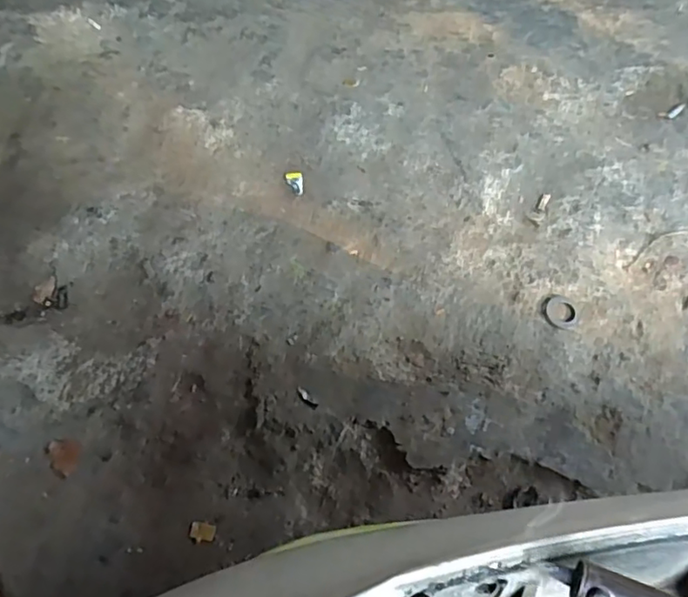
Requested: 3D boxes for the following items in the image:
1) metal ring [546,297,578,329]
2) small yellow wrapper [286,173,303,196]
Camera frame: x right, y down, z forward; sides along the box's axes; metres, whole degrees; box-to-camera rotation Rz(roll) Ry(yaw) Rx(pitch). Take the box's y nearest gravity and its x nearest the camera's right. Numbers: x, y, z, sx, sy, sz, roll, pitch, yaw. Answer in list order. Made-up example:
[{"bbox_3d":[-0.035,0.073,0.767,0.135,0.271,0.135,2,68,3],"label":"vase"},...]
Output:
[{"bbox_3d":[0.274,0.017,0.743,0.038,0.004,0.043,11,61,10],"label":"metal ring"},{"bbox_3d":[-0.074,-0.176,0.910,0.025,0.005,0.051,-13,60,-4],"label":"small yellow wrapper"}]

